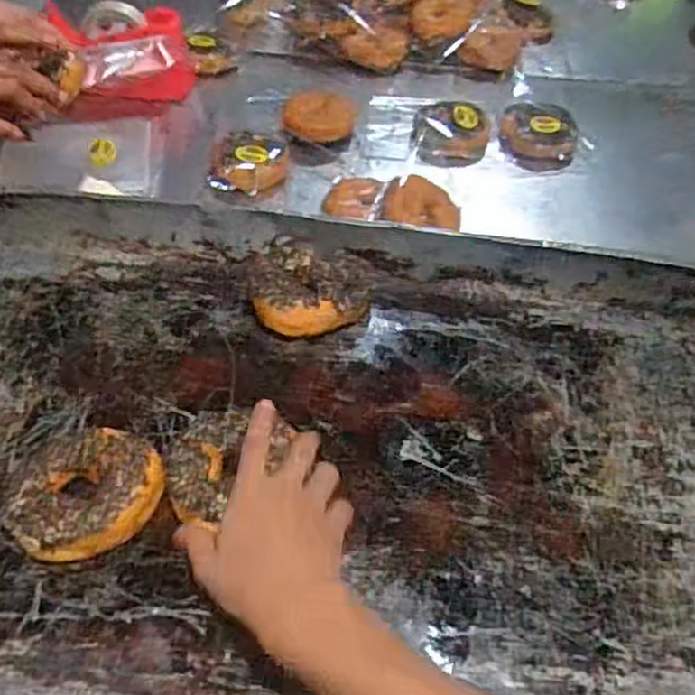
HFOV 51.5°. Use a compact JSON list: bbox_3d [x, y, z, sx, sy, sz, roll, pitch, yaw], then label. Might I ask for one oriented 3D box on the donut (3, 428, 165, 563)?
[{"bbox_3d":[-0.175,0.103,0.493,0.088,0.034,0.092,1,53,-2],"label":"donut"}]

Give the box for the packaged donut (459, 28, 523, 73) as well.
[{"bbox_3d":[0.220,-0.459,1.107,0.085,0.024,0.102,18,52,11],"label":"packaged donut"}]

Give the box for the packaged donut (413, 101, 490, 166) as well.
[{"bbox_3d":[0.139,-0.285,0.961,0.100,0.040,0.113,10,51,4],"label":"packaged donut"}]

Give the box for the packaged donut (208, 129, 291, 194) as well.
[{"bbox_3d":[-0.121,-0.234,0.901,0.096,0.041,0.108,-1,51,-4],"label":"packaged donut"}]

